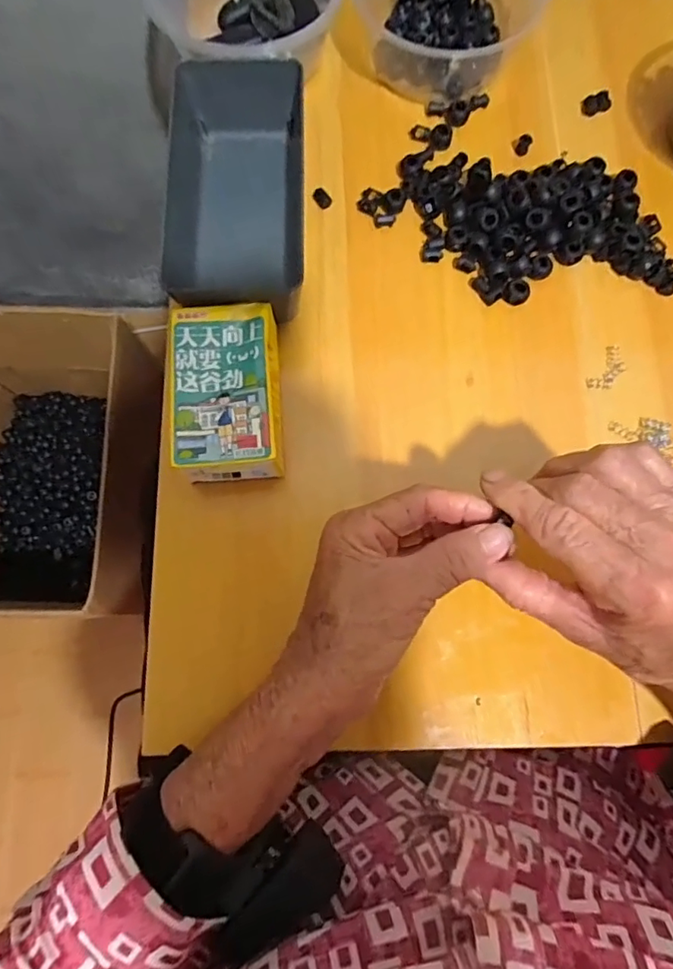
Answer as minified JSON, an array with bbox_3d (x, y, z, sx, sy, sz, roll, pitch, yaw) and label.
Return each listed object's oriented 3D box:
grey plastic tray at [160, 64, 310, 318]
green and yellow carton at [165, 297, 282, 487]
[{"bbox_3d":[-0.069,-0.210,0.374,0.089,0.047,0.193,-1,76,0],"label":"grey plastic tray"},{"bbox_3d":[-0.070,-0.058,0.341,0.065,0.043,0.106,-4,76,-1],"label":"green and yellow carton"}]

